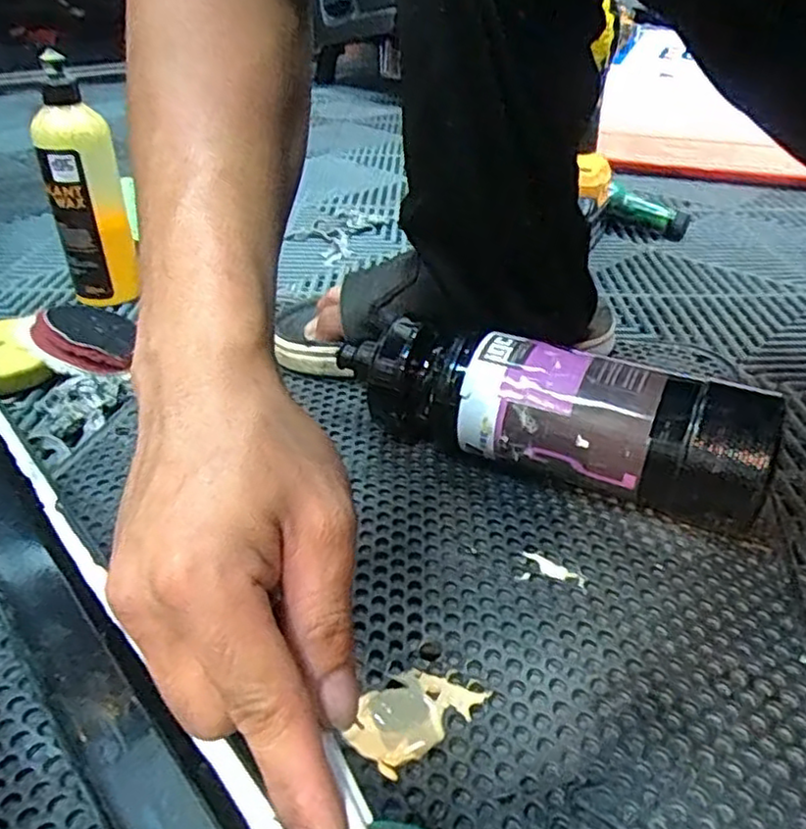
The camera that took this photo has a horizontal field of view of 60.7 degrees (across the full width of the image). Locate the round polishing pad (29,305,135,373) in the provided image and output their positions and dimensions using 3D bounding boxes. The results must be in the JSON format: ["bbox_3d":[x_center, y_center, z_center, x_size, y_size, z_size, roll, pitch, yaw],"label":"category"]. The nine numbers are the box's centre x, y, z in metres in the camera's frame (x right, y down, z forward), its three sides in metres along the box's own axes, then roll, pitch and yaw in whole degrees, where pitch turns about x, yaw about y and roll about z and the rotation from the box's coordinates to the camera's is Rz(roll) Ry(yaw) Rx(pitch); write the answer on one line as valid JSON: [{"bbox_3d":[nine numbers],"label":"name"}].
[{"bbox_3d":[-0.260,-0.065,0.569,0.080,0.016,0.081,24,35,-6],"label":"round polishing pad"}]

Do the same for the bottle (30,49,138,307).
[{"bbox_3d":[-0.289,-0.200,0.626,0.062,0.199,0.052,-12,36,-19],"label":"bottle"}]

